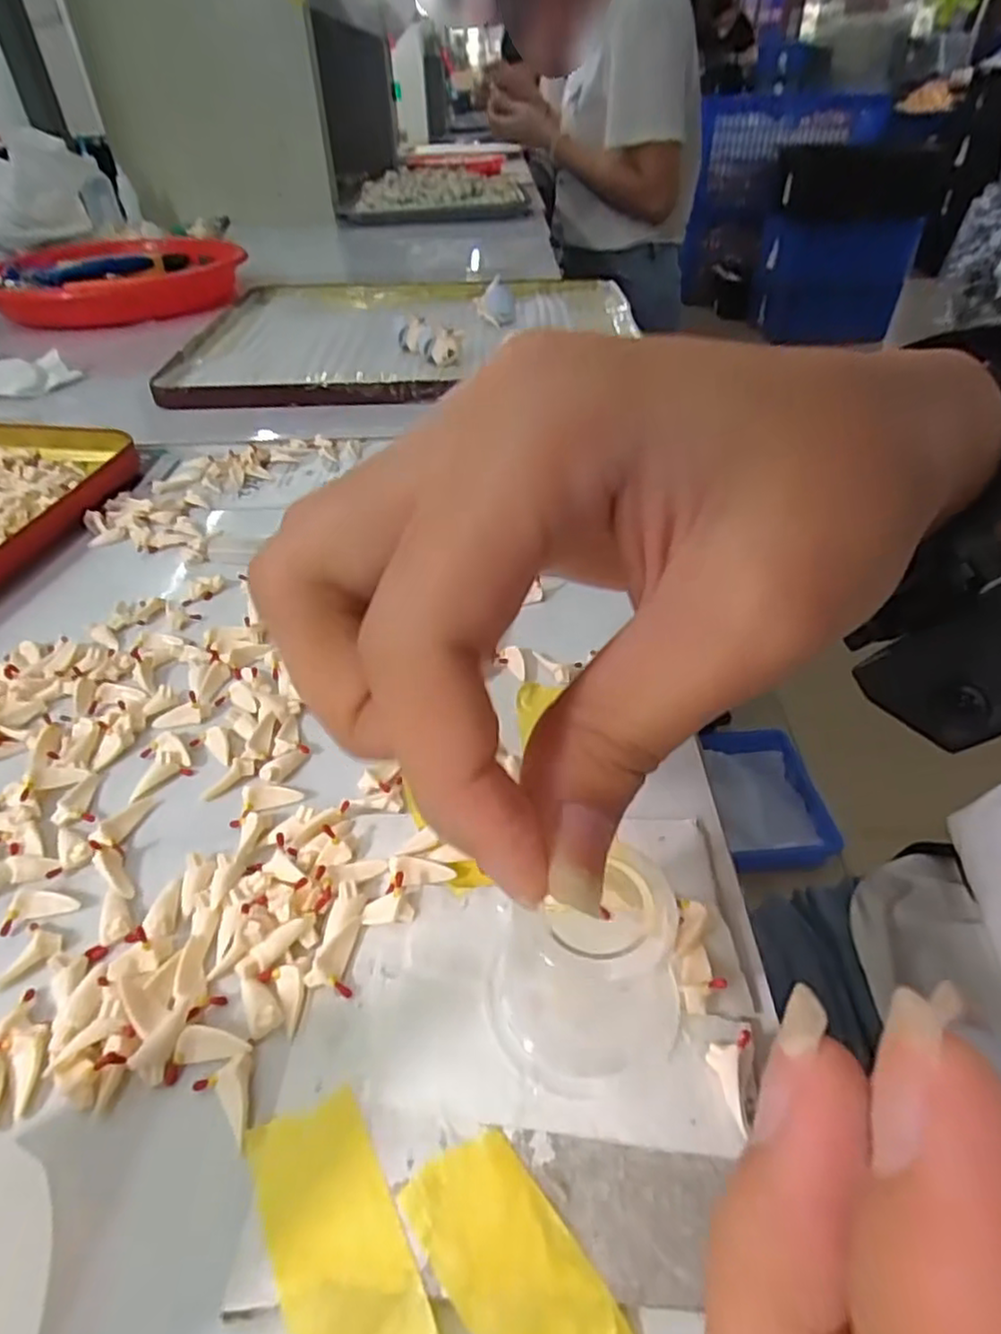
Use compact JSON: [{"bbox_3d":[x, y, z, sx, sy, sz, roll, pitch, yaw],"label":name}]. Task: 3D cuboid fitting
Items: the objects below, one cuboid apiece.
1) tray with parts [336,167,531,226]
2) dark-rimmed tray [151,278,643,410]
[{"bbox_3d":[-0.094,-0.663,0.950,0.266,0.059,0.193,-1,41,0],"label":"tray with parts"},{"bbox_3d":[-0.066,-0.244,0.484,0.300,0.027,0.246,1,41,2],"label":"dark-rimmed tray"}]

